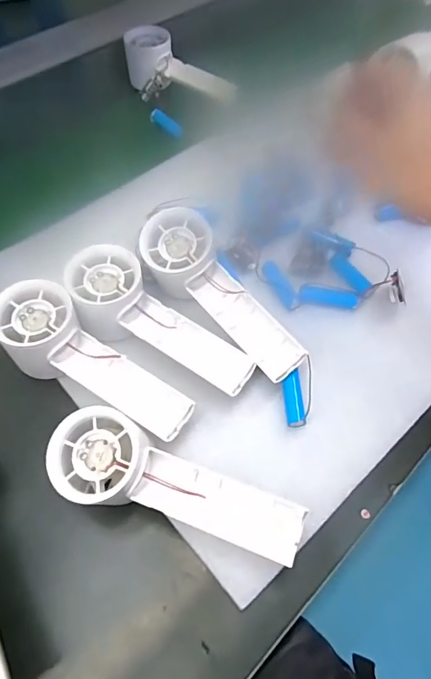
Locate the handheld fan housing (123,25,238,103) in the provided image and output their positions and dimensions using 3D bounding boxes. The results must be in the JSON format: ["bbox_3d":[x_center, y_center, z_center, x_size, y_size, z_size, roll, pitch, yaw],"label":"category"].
[{"bbox_3d":[-0.045,-0.343,0.594,0.149,0.051,0.083,14,57,-17],"label":"handheld fan housing"}]

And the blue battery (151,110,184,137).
[{"bbox_3d":[-0.059,-0.264,0.564,0.043,0.014,0.011,29,56,-24],"label":"blue battery"}]

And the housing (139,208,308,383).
[{"bbox_3d":[0.002,-0.034,0.363,0.055,0.046,0.162,-39,80,-23],"label":"housing"}]

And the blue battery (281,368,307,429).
[{"bbox_3d":[0.059,0.046,0.349,0.013,0.012,0.043,-1,59,-3],"label":"blue battery"}]

